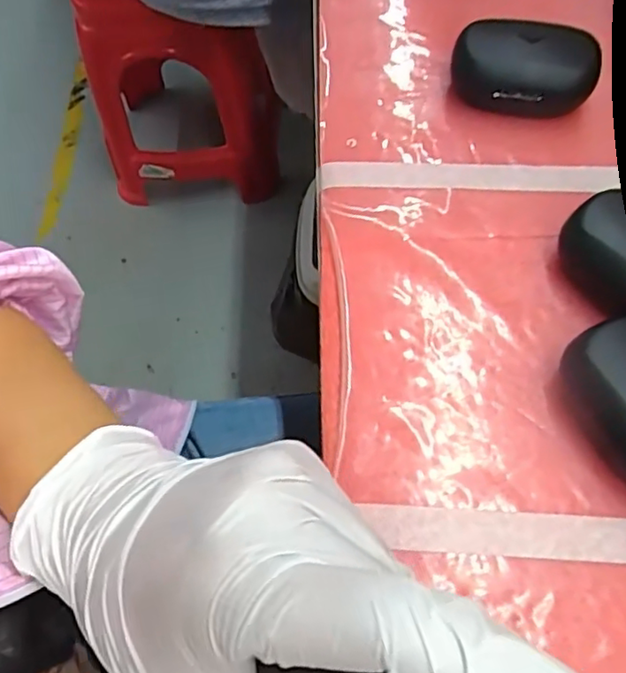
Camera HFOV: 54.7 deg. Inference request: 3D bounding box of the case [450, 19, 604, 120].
[{"bbox_3d":[0.130,-0.164,0.374,0.086,0.039,0.050,12,64,8],"label":"case"}]

